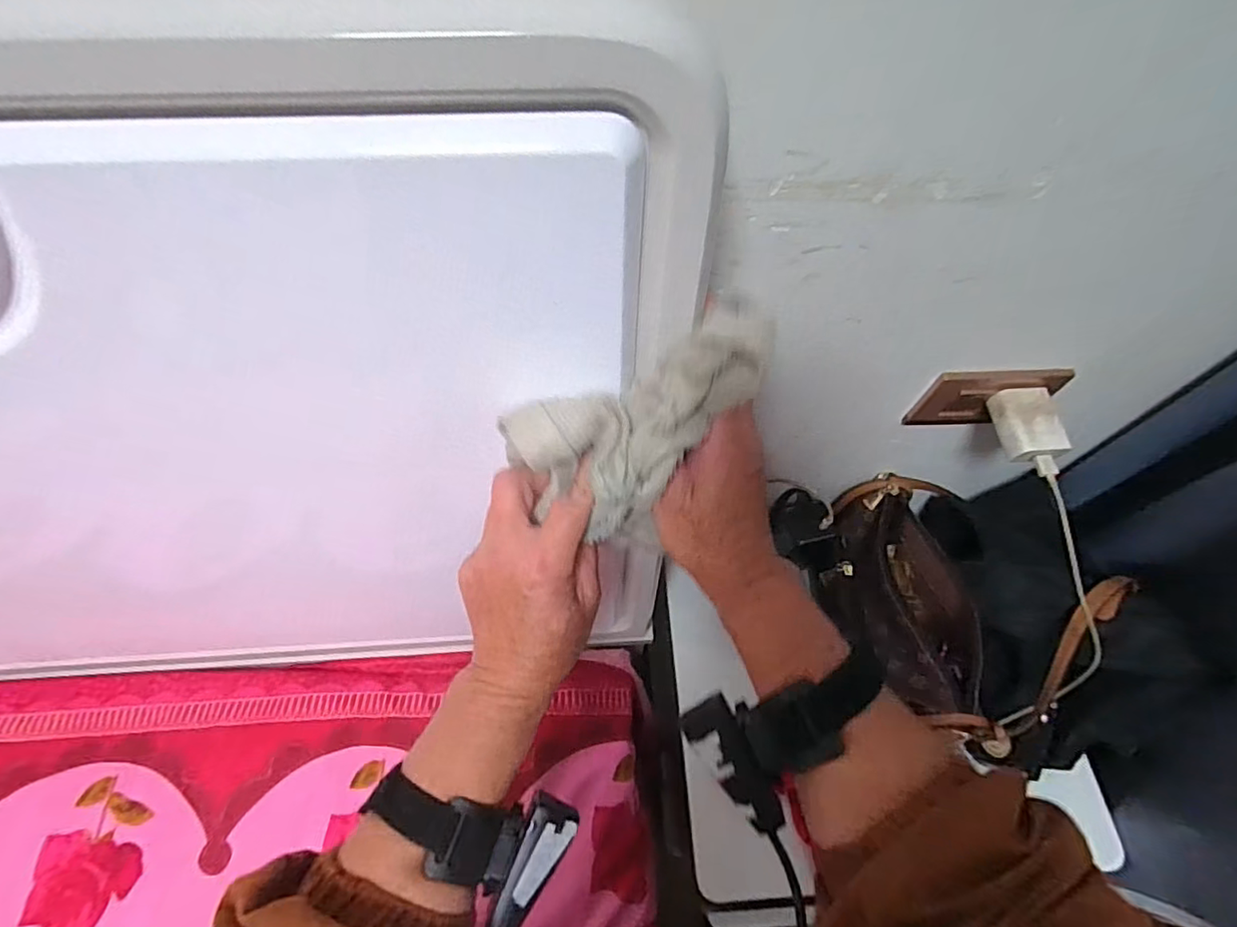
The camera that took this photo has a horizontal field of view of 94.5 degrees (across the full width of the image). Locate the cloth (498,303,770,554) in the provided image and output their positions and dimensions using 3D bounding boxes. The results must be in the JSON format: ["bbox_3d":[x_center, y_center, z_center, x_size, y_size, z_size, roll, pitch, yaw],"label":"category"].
[{"bbox_3d":[0.010,-0.010,0.300,0.129,0.122,0.059,-9,62,-7],"label":"cloth"}]

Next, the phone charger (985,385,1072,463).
[{"bbox_3d":[0.352,-0.034,0.489,0.045,0.022,0.061,-4,61,-4],"label":"phone charger"}]

